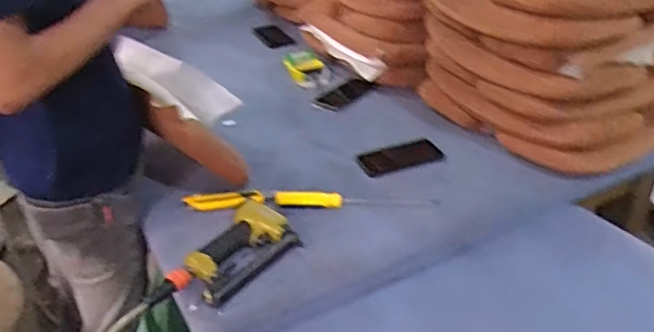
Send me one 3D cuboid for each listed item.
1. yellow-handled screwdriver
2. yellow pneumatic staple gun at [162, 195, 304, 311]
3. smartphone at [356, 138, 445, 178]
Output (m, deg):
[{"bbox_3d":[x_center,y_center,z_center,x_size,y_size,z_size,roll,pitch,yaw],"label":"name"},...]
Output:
[{"bbox_3d":[0.053,0.054,1.089,0.282,0.030,0.036,-4,32,-2],"label":"yellow-handled screwdriver"},{"bbox_3d":[-0.135,0.133,0.949,0.120,0.042,0.196,18,38,29],"label":"yellow pneumatic staple gun"},{"bbox_3d":[0.145,-0.018,1.223,0.179,0.007,0.076,-14,42,-25],"label":"smartphone"}]

